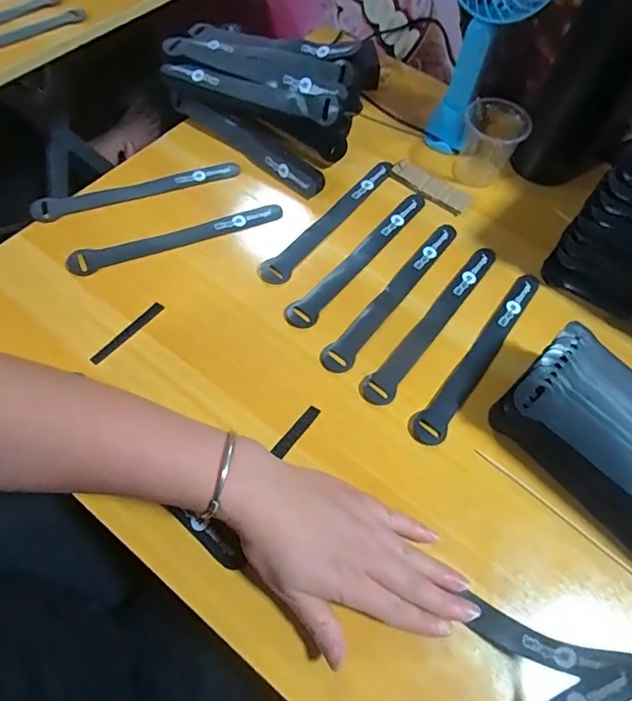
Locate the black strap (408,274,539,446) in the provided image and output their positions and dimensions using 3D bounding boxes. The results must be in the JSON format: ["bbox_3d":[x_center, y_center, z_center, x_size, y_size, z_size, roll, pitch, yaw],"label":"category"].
[{"bbox_3d":[0.141,-0.001,0.404,0.024,0.004,0.203,35,65,14],"label":"black strap"}]

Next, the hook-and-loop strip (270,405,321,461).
[{"bbox_3d":[-0.014,0.062,0.365,0.010,0.004,0.046,37,66,15],"label":"hook-and-loop strip"}]

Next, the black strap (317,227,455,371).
[{"bbox_3d":[0.074,-0.053,0.426,0.025,0.004,0.199,37,66,15],"label":"black strap"}]

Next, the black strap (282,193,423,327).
[{"bbox_3d":[0.042,-0.091,0.450,0.026,0.004,0.201,35,65,14],"label":"black strap"}]

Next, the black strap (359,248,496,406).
[{"bbox_3d":[0.107,-0.028,0.414,0.026,0.004,0.203,38,66,16],"label":"black strap"}]

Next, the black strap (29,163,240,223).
[{"bbox_3d":[-0.174,-0.159,0.468,0.198,0.008,0.023,-19,65,-13],"label":"black strap"}]

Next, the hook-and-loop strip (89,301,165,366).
[{"bbox_3d":[-0.155,-0.015,0.392,0.009,0.004,0.071,35,66,15],"label":"hook-and-loop strip"}]

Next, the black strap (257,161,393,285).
[{"bbox_3d":[0.017,-0.131,0.463,0.024,0.004,0.197,35,65,14],"label":"black strap"}]

